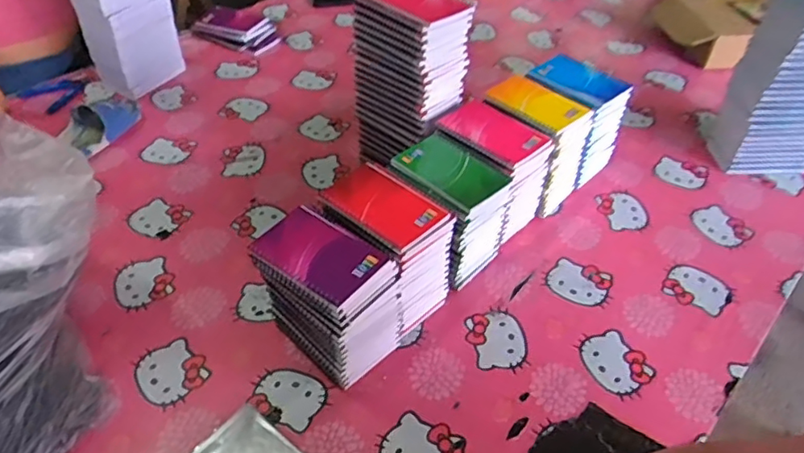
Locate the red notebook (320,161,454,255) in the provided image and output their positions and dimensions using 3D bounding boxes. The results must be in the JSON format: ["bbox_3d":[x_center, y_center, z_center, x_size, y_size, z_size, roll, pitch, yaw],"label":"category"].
[{"bbox_3d":[-0.019,-0.029,0.663,0.128,0.008,0.091,34,53,29],"label":"red notebook"}]

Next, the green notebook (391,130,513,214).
[{"bbox_3d":[0.062,-0.072,0.725,0.100,0.014,0.127,-34,54,-31],"label":"green notebook"}]

